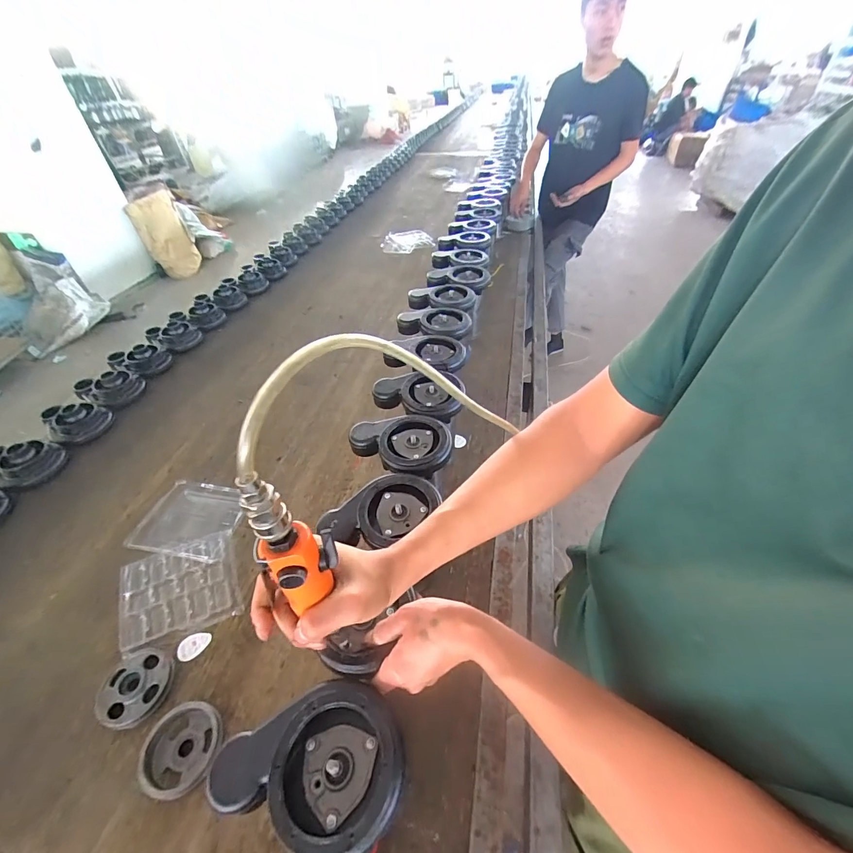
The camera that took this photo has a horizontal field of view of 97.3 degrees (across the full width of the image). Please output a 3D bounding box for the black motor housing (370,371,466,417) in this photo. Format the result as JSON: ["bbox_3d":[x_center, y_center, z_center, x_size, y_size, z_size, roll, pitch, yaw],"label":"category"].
[{"bbox_3d":[-0.016,-0.062,0.695,0.164,0.044,0.104,2,45,7],"label":"black motor housing"}]

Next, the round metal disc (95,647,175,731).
[{"bbox_3d":[-0.406,0.363,0.517,0.093,0.033,0.088,-2,45,2],"label":"round metal disc"}]

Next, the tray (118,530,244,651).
[{"bbox_3d":[-0.399,0.258,0.605,0.174,0.023,0.139,-17,51,-15],"label":"tray"}]

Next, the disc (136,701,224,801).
[{"bbox_3d":[-0.300,0.399,0.467,0.087,0.037,0.088,-2,45,2],"label":"disc"}]

